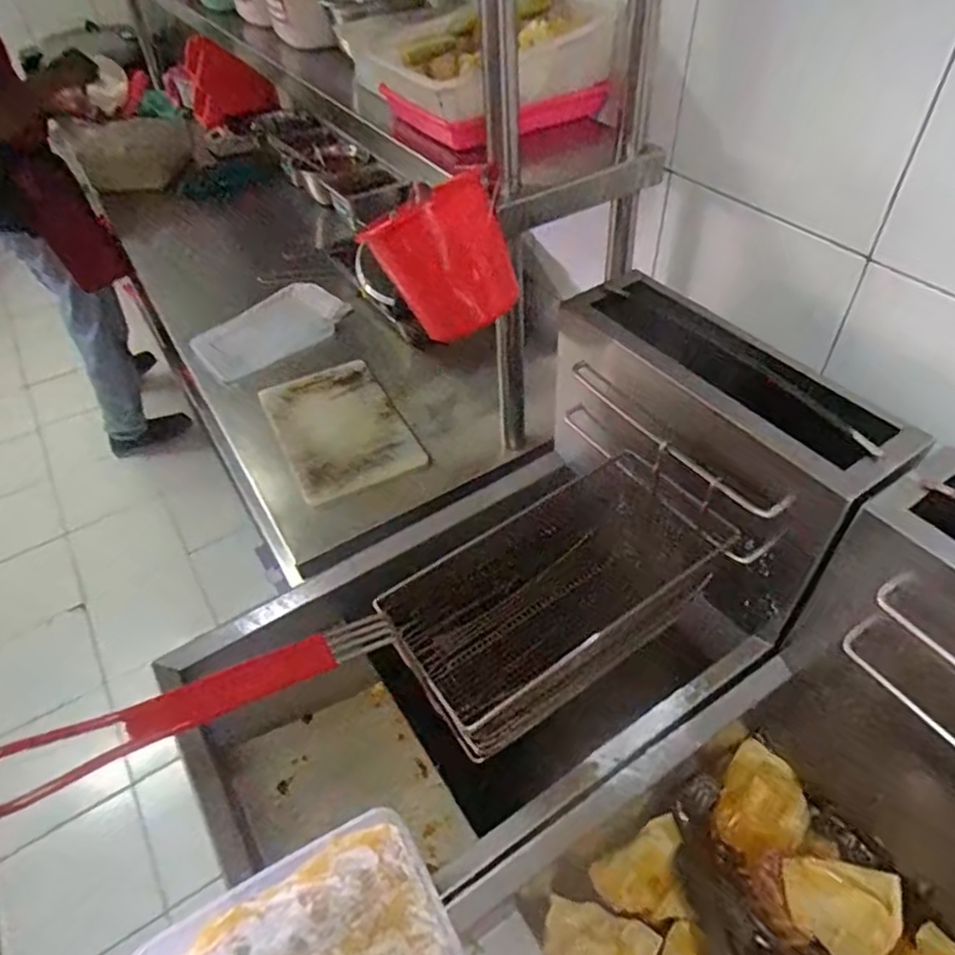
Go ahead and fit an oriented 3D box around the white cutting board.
[{"bbox_3d":[-0.225,-0.091,1.056,0.188,0.024,0.285,-21,49,-18],"label":"white cutting board"}]

